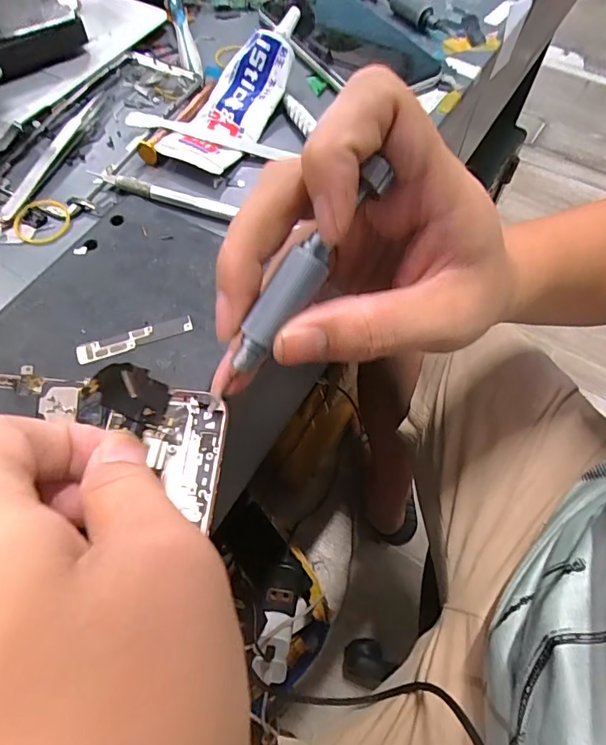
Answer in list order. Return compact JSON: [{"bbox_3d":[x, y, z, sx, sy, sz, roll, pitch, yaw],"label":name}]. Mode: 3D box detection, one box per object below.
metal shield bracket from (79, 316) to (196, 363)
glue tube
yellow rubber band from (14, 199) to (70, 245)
[{"bbox_3d":[-0.075,-0.016,0.213,0.051,0.004,0.010,-18,62,-11],"label":"metal shield bracket"},{"bbox_3d":[-0.043,-0.185,0.308,0.052,0.034,0.136,17,62,9],"label":"glue tube"},{"bbox_3d":[-0.148,-0.086,0.267,0.030,0.004,0.031,1,61,0],"label":"yellow rubber band"}]

